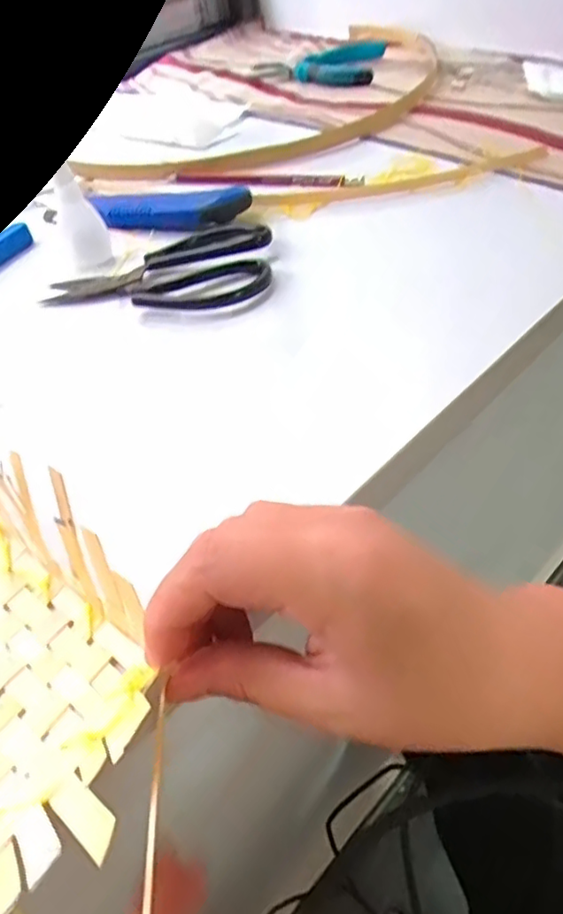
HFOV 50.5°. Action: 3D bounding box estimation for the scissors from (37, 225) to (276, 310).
[{"bbox_3d":[-0.078,-0.118,0.386,0.145,0.014,0.075,-13,49,-5],"label":"scissors"}]

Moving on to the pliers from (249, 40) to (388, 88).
[{"bbox_3d":[0.044,-0.413,0.621,0.146,0.025,0.064,29,58,27],"label":"pliers"}]

